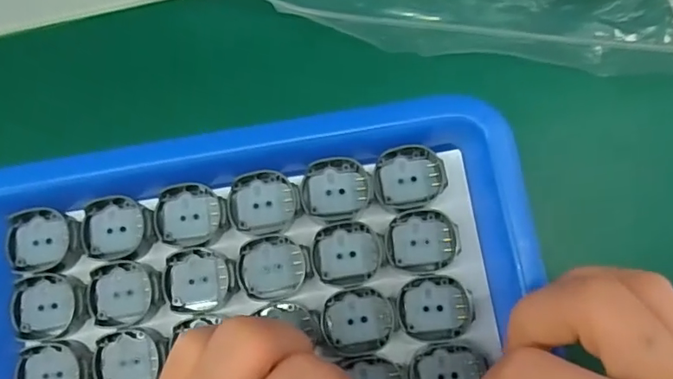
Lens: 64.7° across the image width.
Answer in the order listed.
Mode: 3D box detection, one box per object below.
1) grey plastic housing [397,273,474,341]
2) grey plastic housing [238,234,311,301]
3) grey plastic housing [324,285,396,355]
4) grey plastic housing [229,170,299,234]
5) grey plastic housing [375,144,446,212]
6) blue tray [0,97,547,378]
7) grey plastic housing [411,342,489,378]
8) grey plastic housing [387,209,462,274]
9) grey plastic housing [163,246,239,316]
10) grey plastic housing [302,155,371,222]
[{"bbox_3d":[0.038,0.045,0.203,0.028,0.004,0.024,-1,79,0],"label":"grey plastic housing"},{"bbox_3d":[-0.024,0.030,0.208,0.027,0.006,0.025,2,79,0],"label":"grey plastic housing"},{"bbox_3d":[0.009,0.050,0.205,0.026,0.005,0.025,-6,79,-1],"label":"grey plastic housing"},{"bbox_3d":[-0.029,0.005,0.212,0.027,0.004,0.025,-7,79,-2],"label":"grey plastic housing"},{"bbox_3d":[0.029,-0.005,0.213,0.027,0.004,0.025,-10,79,-2],"label":"grey plastic housing"},{"bbox_3d":[-0.028,0.061,0.198,0.217,0.025,0.173,-9,79,-2],"label":"blue tray"},{"bbox_3d":[0.043,0.070,0.198,0.027,0.004,0.025,-8,79,-2],"label":"grey plastic housing"},{"bbox_3d":[0.034,0.020,0.208,0.028,0.004,0.024,3,79,0],"label":"grey plastic housing"},{"bbox_3d":[-0.053,0.035,0.207,0.028,0.008,0.025,-11,79,-2],"label":"grey plastic housing"},{"bbox_3d":[0.000,-0.001,0.212,0.026,0.005,0.024,-6,79,-1],"label":"grey plastic housing"}]

